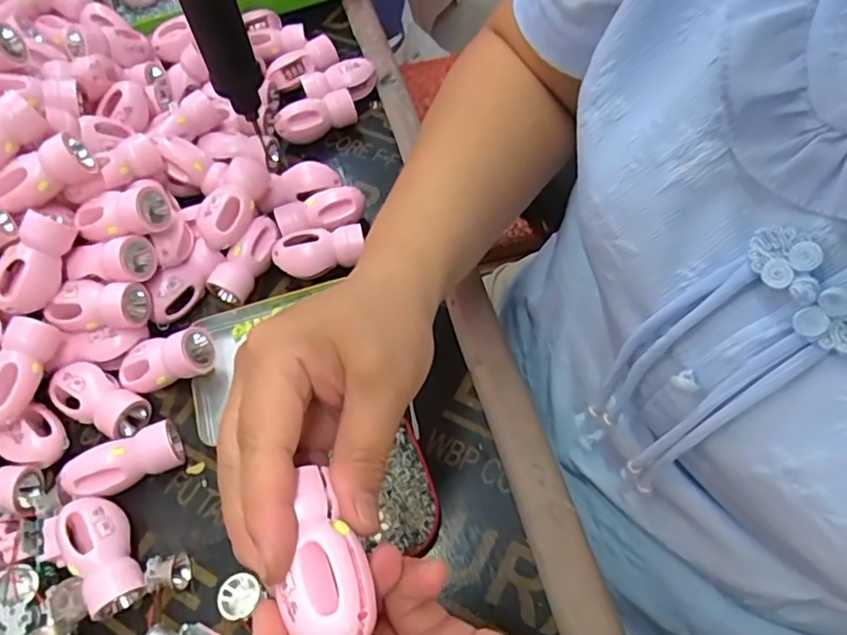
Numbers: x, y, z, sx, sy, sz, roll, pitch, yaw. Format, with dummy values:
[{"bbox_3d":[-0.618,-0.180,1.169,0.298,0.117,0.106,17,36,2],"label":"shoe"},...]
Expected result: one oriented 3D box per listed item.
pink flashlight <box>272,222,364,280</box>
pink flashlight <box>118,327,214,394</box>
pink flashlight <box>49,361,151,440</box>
[{"bbox_3d":[-0.076,-0.046,0.433,0.064,0.026,0.028,-13,60,-5],"label":"pink flashlight"},{"bbox_3d":[-0.167,0.026,0.383,0.065,0.022,0.029,-18,58,11],"label":"pink flashlight"},{"bbox_3d":[-0.210,0.055,0.387,0.059,0.027,0.034,28,65,18],"label":"pink flashlight"}]

